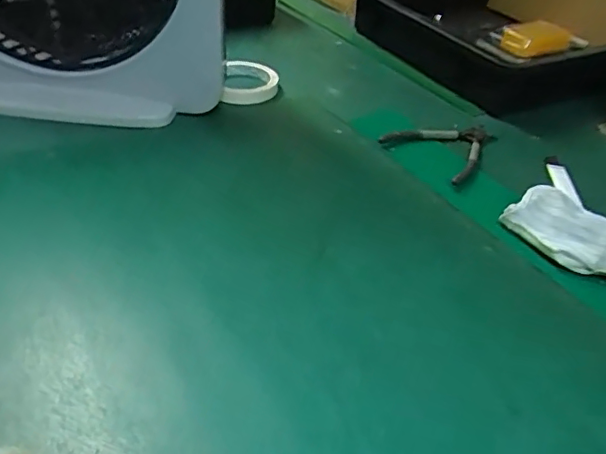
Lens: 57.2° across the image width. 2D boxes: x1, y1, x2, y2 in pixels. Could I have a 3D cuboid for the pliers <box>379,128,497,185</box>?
[{"bbox_3d":[0.176,-0.097,0.646,0.138,0.015,0.104,-26,48,-33],"label":"pliers"}]

